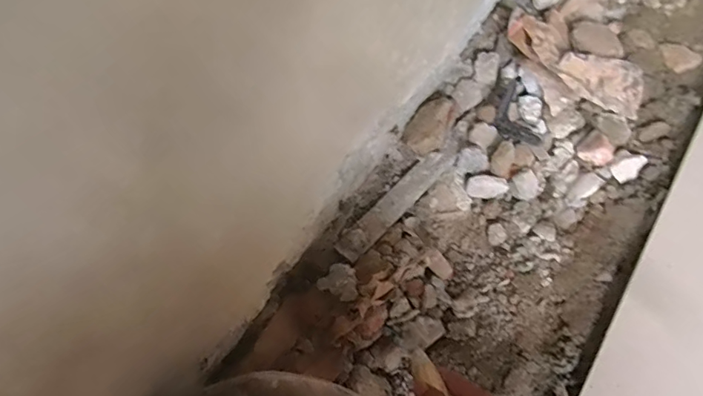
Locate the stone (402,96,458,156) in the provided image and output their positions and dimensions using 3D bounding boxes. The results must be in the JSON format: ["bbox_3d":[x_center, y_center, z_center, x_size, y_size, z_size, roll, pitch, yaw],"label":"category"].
[{"bbox_3d":[0.108,-0.097,0.651,0.061,0.036,0.089,28,70,14],"label":"stone"}]

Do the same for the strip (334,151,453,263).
[{"bbox_3d":[0.057,0.003,0.618,0.033,0.020,0.192,40,73,18],"label":"strip"}]

